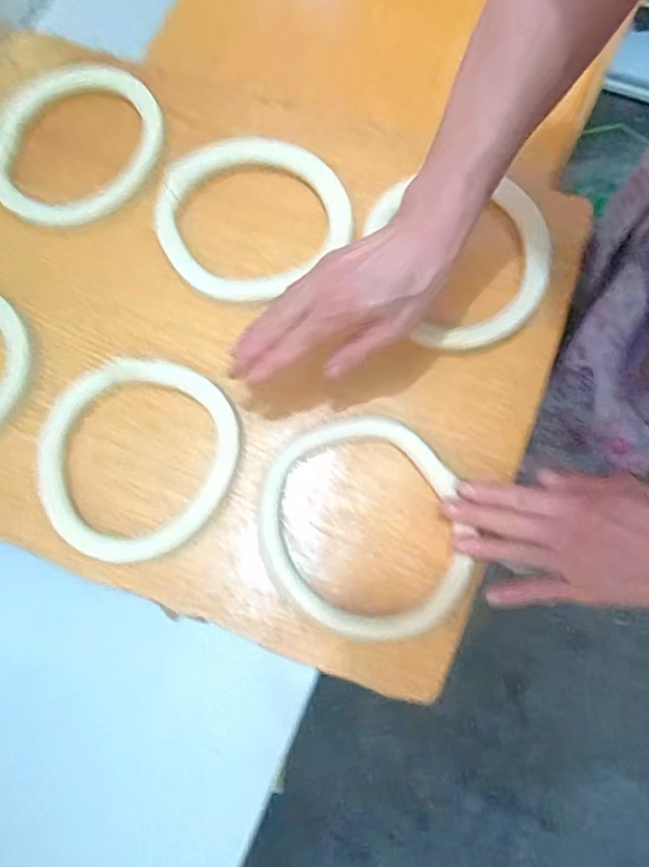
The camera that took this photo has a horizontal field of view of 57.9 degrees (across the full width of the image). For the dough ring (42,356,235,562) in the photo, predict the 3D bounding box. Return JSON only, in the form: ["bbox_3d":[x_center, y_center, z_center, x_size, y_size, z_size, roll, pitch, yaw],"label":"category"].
[{"bbox_3d":[-0.146,0.017,0.453,0.145,0.016,0.158,31,78,10],"label":"dough ring"}]

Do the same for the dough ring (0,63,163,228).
[{"bbox_3d":[-0.226,-0.261,0.530,0.159,0.020,0.149,0,75,2],"label":"dough ring"}]

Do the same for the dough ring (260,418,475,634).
[{"bbox_3d":[0.026,0.068,0.435,0.146,0.012,0.160,0,75,2],"label":"dough ring"}]

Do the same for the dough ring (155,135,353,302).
[{"bbox_3d":[-0.065,-0.192,0.508,0.157,0.014,0.150,0,75,2],"label":"dough ring"}]

